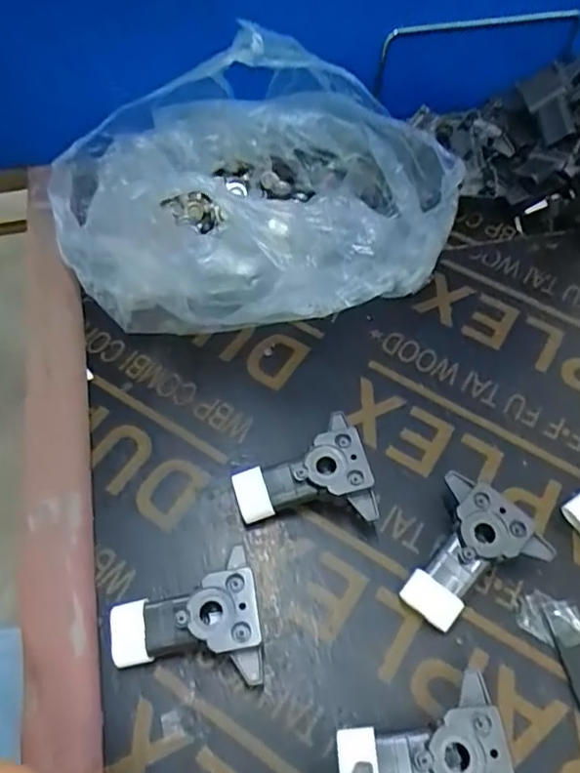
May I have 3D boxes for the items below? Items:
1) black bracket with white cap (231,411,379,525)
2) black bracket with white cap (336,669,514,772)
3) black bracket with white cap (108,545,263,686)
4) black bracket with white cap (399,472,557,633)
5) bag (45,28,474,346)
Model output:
[{"bbox_3d":[0.006,0.048,0.291,0.065,0.027,0.052,-14,60,-9],"label":"black bracket with white cap"},{"bbox_3d":[0.052,0.149,0.233,0.063,0.027,0.051,-4,59,-4],"label":"black bracket with white cap"},{"bbox_3d":[-0.046,0.105,0.256,0.064,0.026,0.053,-9,59,-7],"label":"black bracket with white cap"},{"bbox_3d":[0.081,0.080,0.275,0.063,0.027,0.054,-39,67,-22],"label":"black bracket with white cap"},{"bbox_3d":[-0.026,-0.115,0.349,0.213,0.095,0.194,-14,60,-10],"label":"bag"}]

